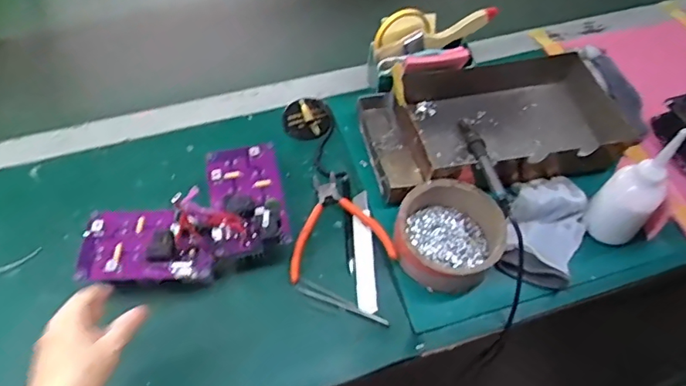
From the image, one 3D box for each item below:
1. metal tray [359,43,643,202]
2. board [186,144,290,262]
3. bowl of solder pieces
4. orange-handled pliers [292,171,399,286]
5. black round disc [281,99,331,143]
[{"bbox_3d":[0.224,-0.102,0.717,0.391,0.069,0.186,-9,57,-10],"label":"metal tray"},{"bbox_3d":[-0.121,0.002,0.591,0.096,0.036,0.139,-11,57,-11],"label":"board"},{"bbox_3d":[0.123,0.052,0.610,0.122,0.061,0.122,2,56,-2],"label":"bowl of solder pieces"},{"bbox_3d":[-0.011,0.032,0.635,0.122,0.029,0.137,-7,57,-9],"label":"orange-handled pliers"},{"bbox_3d":[-0.051,-0.105,0.725,0.065,0.018,0.070,2,56,-2],"label":"black round disc"}]

